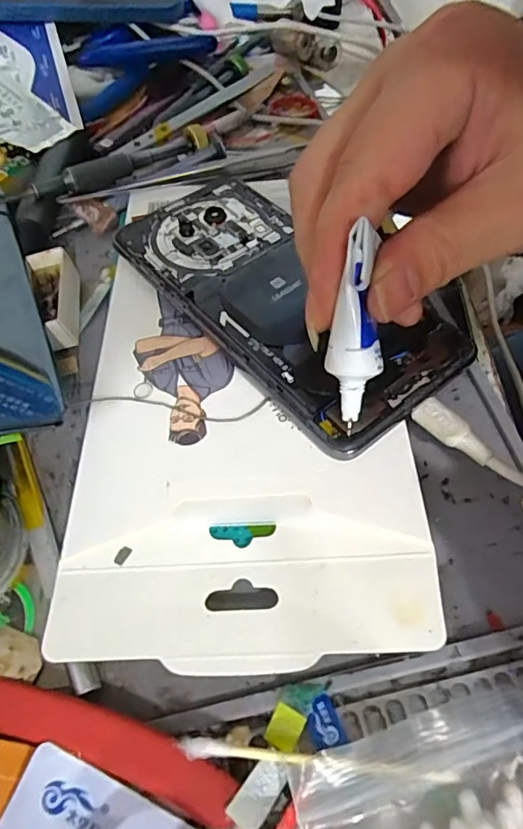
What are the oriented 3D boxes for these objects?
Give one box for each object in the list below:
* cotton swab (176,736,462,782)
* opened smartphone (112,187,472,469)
[{"bbox_3d":[0.015,0.088,0.129,0.069,0.008,0.004,2,57,6],"label":"cotton swab"},{"bbox_3d":[0.009,-0.055,0.219,0.082,0.011,0.157,-36,61,-17],"label":"opened smartphone"}]

